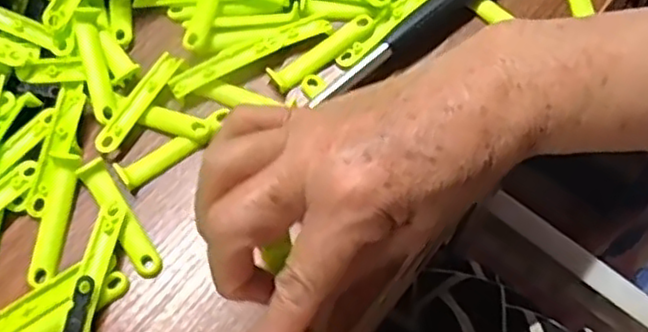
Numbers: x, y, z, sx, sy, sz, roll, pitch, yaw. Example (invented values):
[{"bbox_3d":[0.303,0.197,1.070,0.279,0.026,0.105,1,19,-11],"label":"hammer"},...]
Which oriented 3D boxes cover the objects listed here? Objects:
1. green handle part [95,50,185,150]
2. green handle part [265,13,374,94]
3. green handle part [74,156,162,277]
[{"bbox_3d":[-0.114,-0.040,0.416,0.016,0.007,0.075,27,67,14],"label":"green handle part"},{"bbox_3d":[0.000,-0.072,0.432,0.075,0.005,0.017,-34,68,-15],"label":"green handle part"},{"bbox_3d":[-0.115,0.029,0.386,0.015,0.010,0.078,-31,67,-13],"label":"green handle part"}]

